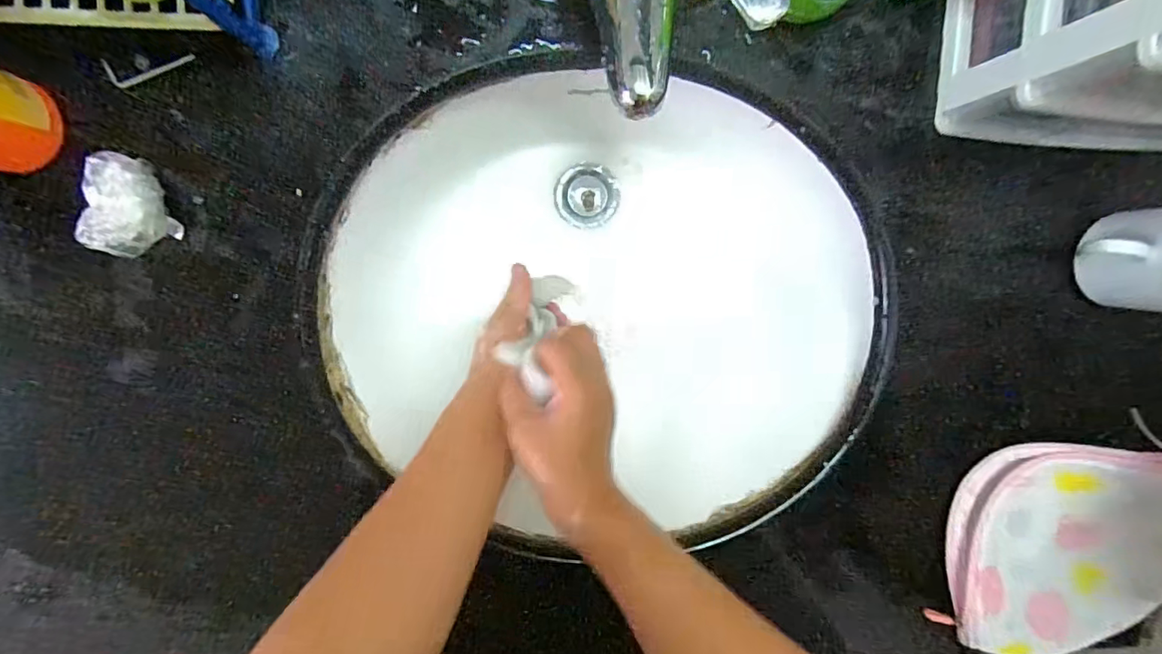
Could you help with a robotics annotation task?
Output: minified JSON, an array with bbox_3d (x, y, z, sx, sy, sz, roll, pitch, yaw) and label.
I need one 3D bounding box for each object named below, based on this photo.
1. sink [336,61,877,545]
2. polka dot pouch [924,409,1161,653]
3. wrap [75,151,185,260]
[{"bbox_3d":[0.002,-0.030,0.472,0.457,0.135,0.375,8,96,-6],"label":"sink"},{"bbox_3d":[0.373,0.174,0.420,0.182,0.054,0.181,-1,97,-5],"label":"polka dot pouch"},{"bbox_3d":[-0.273,-0.073,0.319,0.030,0.062,0.064,-24,98,-2],"label":"wrap"}]

